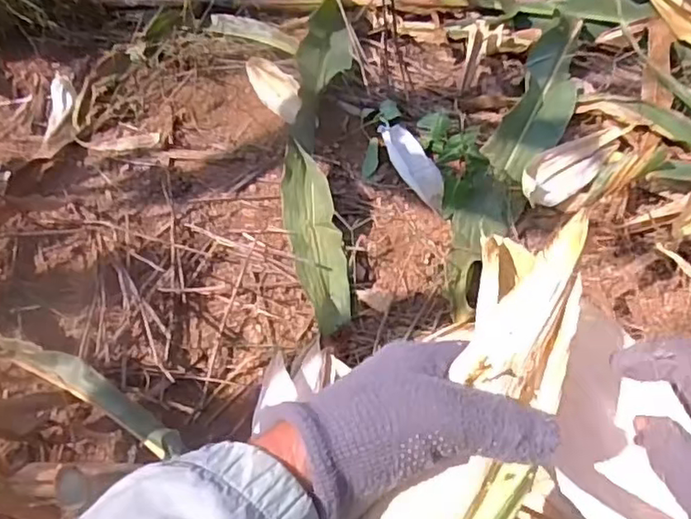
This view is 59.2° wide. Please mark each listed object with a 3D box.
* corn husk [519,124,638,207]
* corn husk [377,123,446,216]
[{"bbox_3d":[0.345,-0.149,0.944,0.199,0.046,0.078,-37,63,-23],"label":"corn husk"},{"bbox_3d":[0.106,-0.144,0.929,0.060,0.023,0.151,-30,81,-18],"label":"corn husk"}]

